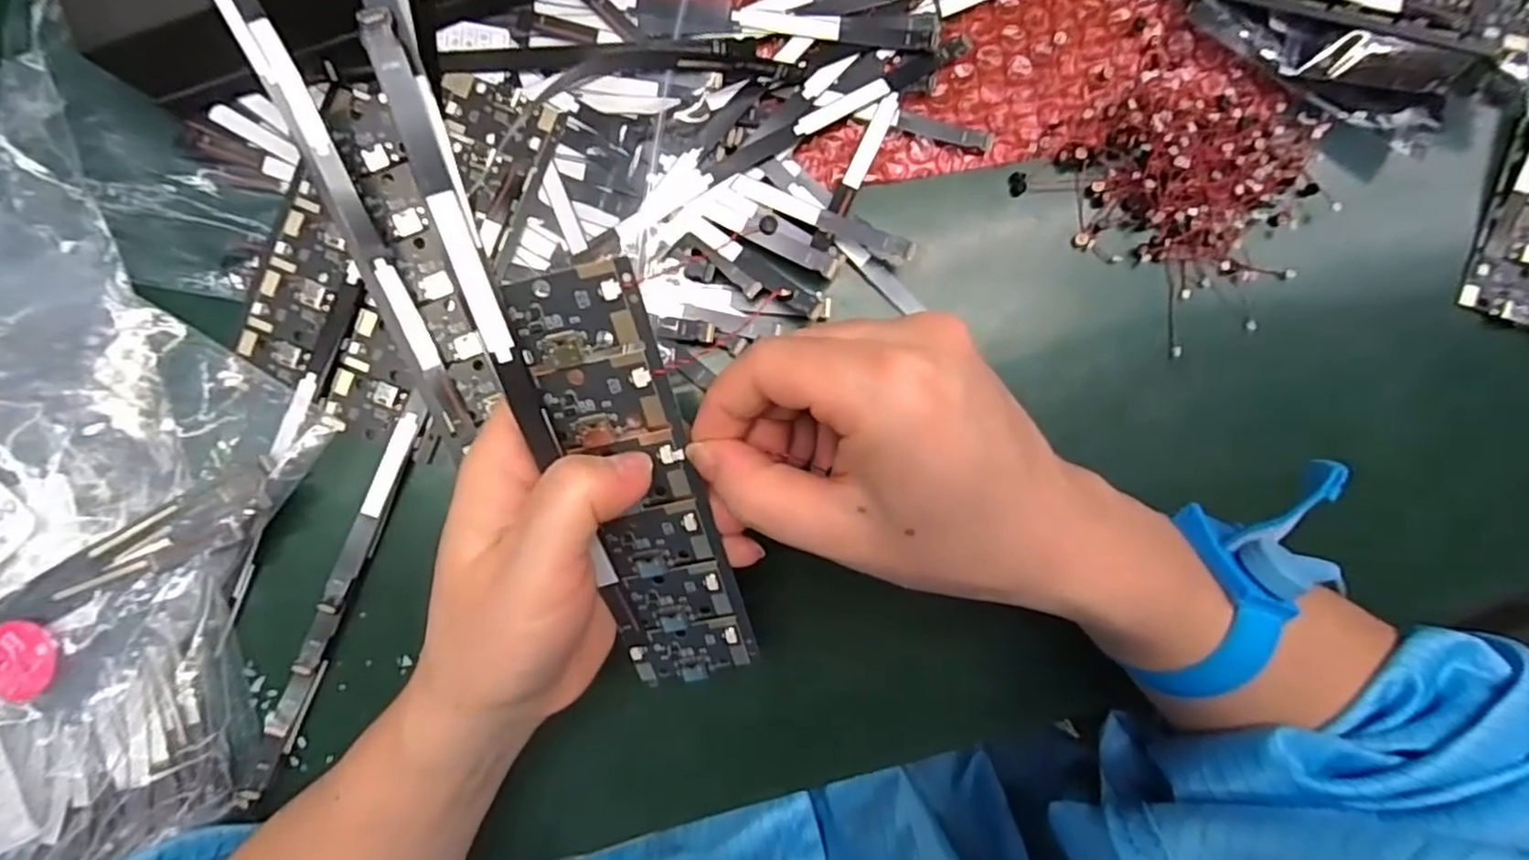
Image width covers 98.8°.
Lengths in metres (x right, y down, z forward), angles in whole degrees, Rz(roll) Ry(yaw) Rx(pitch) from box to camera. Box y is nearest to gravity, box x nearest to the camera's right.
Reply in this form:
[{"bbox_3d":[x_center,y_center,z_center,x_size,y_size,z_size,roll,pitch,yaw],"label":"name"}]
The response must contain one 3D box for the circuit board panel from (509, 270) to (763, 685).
[{"bbox_3d":[-0.032,0.021,0.180,0.035,0.006,0.130,-13,118,-4],"label":"circuit board panel"}]

